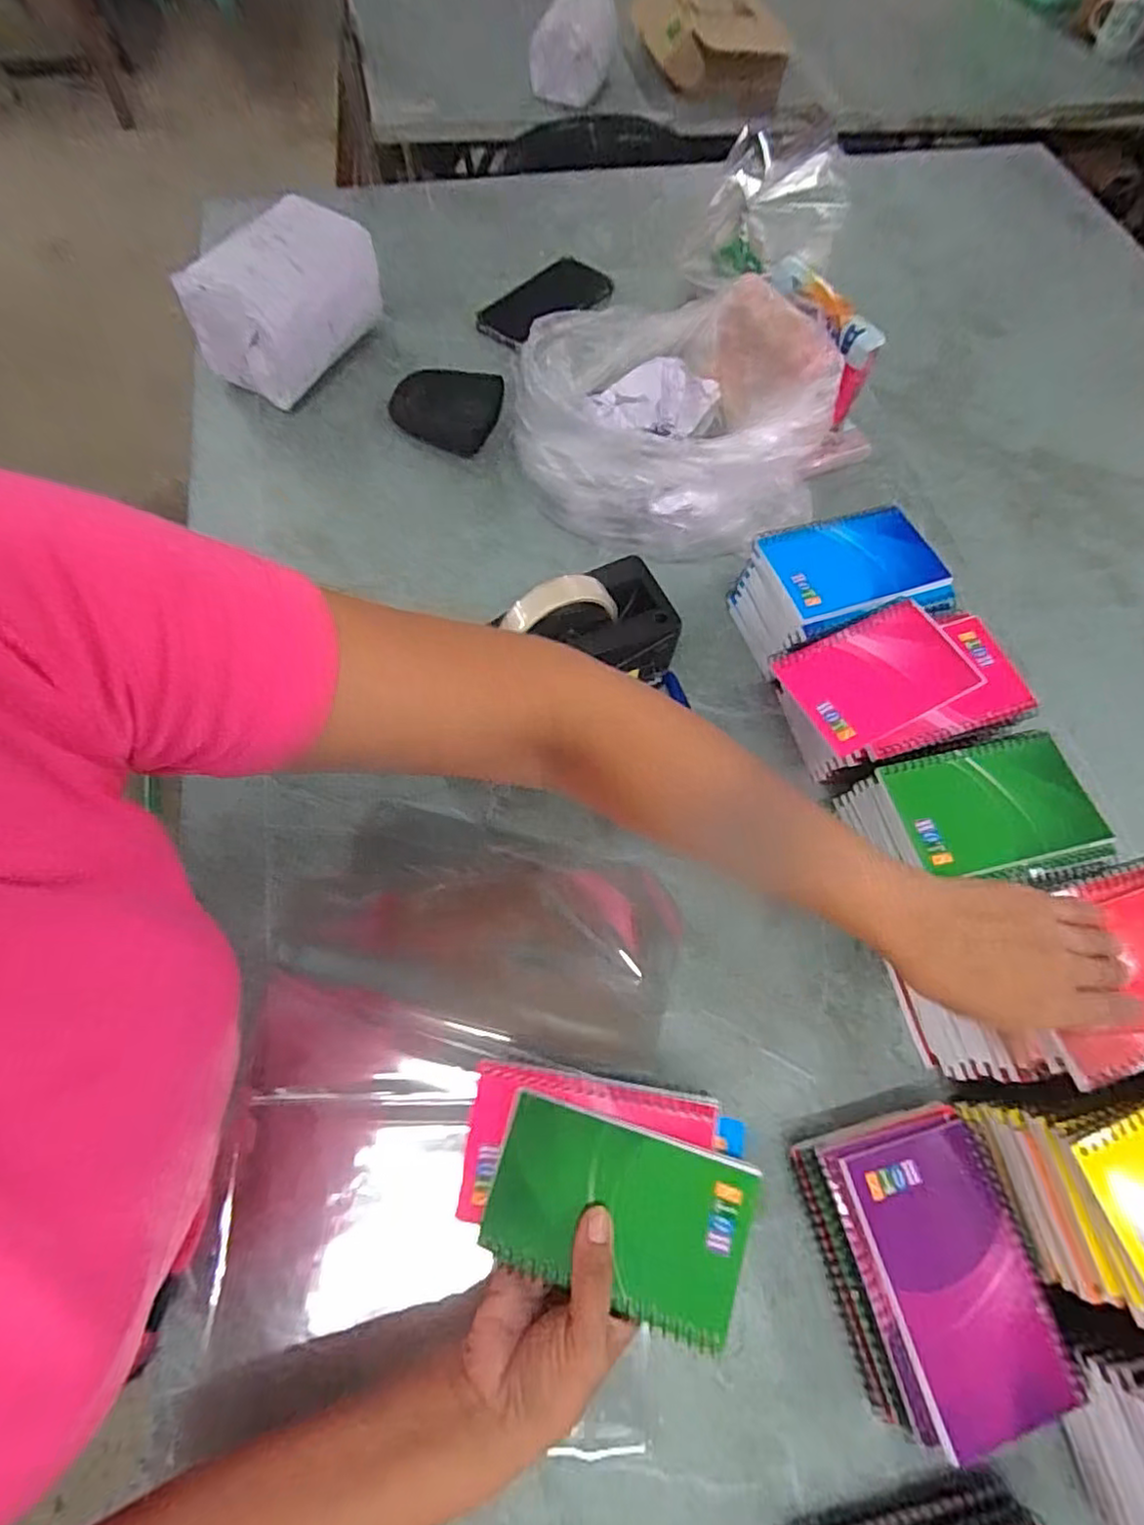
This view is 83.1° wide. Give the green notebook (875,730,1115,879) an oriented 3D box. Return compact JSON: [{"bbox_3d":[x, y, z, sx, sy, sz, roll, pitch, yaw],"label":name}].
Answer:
[{"bbox_3d":[0.276,0.028,0.424,0.126,0.010,0.082,-12,66,-8],"label":"green notebook"}]

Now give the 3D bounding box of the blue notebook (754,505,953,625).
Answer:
[{"bbox_3d":[0.220,-0.161,0.510,0.127,0.015,0.088,-18,72,-3],"label":"blue notebook"}]

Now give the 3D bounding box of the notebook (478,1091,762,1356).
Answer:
[{"bbox_3d":[0.023,0.230,0.329,0.128,0.005,0.081,15,77,10],"label":"notebook"}]

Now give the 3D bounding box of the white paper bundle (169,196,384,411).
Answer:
[{"bbox_3d":[-0.291,-0.485,0.676,0.123,0.104,0.185,29,67,11],"label":"white paper bundle"}]

